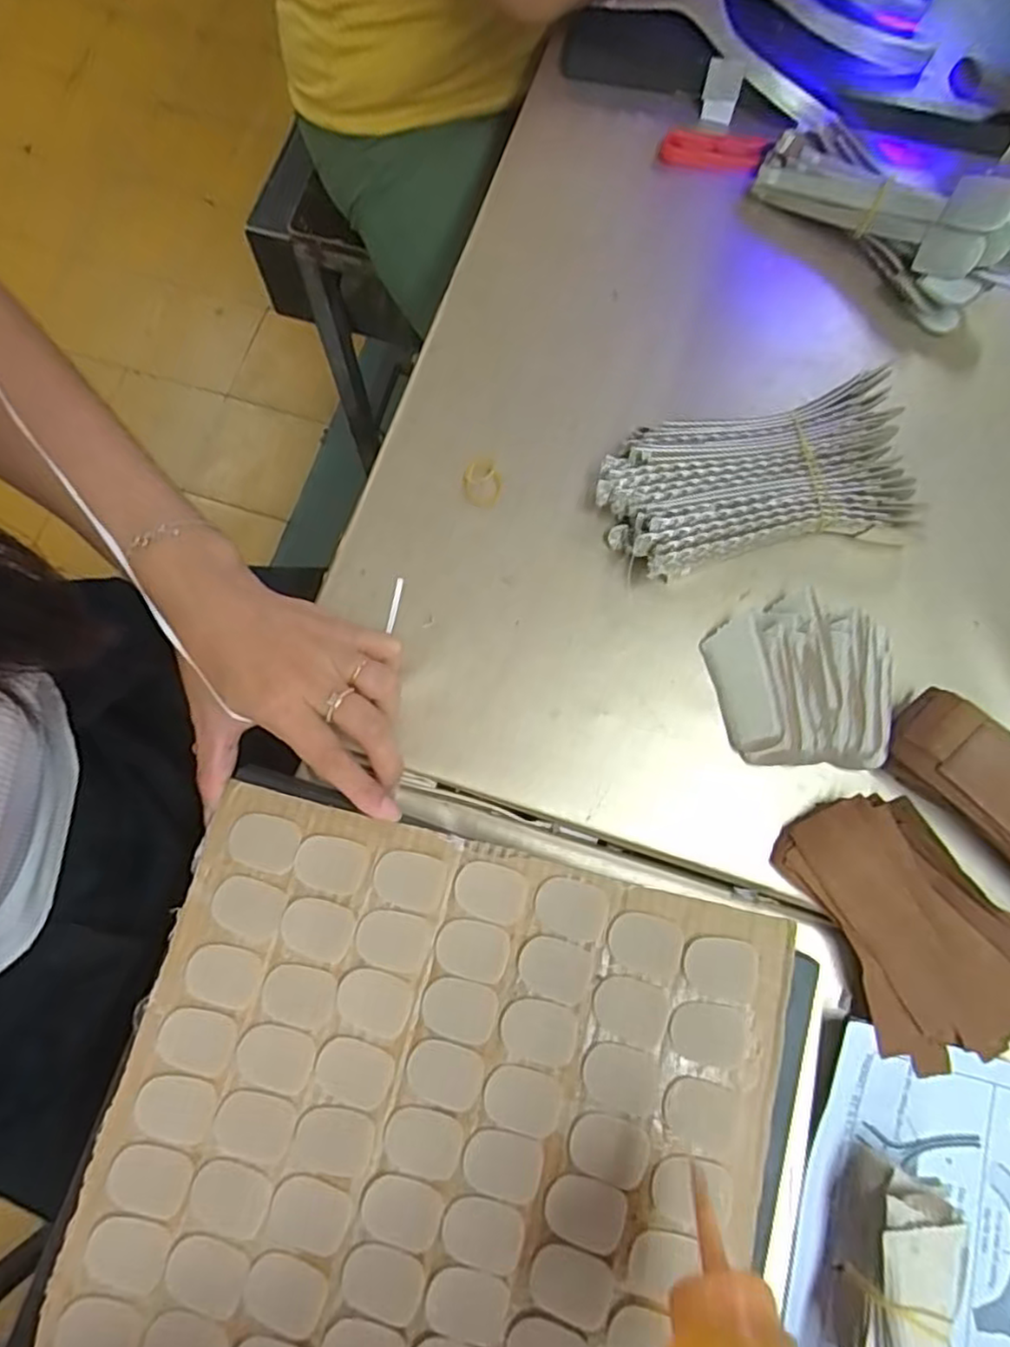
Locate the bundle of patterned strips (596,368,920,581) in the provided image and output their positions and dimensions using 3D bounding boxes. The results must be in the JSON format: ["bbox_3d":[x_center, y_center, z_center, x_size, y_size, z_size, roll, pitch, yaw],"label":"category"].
[{"bbox_3d":[0.143,-0.108,0.404,0.172,0.031,0.089,-9,75,-2],"label":"bundle of patterned strips"}]

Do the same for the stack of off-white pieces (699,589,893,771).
[{"bbox_3d":[0.164,0.005,0.378,0.089,0.025,0.096,-14,76,-3],"label":"stack of off-white pieces"}]

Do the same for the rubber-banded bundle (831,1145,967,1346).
[{"bbox_3d":[0.176,0.271,0.315,0.037,0.043,0.083,17,76,5],"label":"rubber-banded bundle"}]

